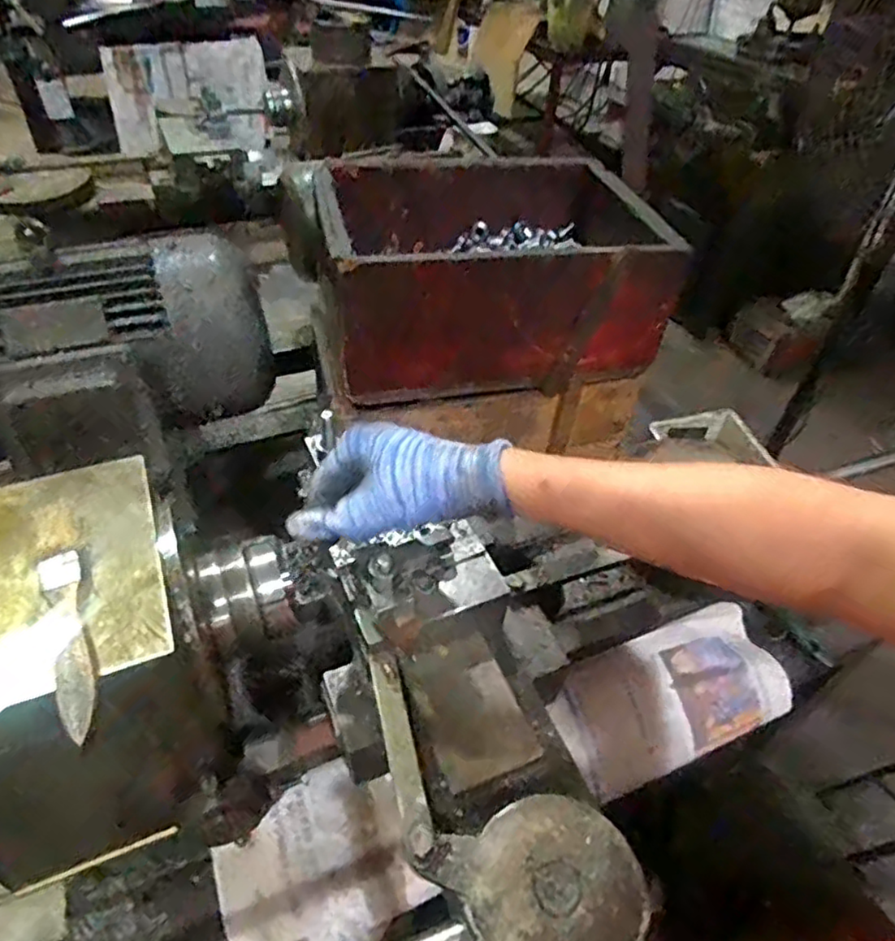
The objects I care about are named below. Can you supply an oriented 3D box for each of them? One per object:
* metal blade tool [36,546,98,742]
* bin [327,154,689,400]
[{"bbox_3d":[-0.187,0.082,0.324,0.020,0.008,0.108,-20,48,-23],"label":"metal blade tool"},{"bbox_3d":[0.041,-0.228,0.731,0.350,0.150,0.258,-8,45,-12],"label":"bin"}]

